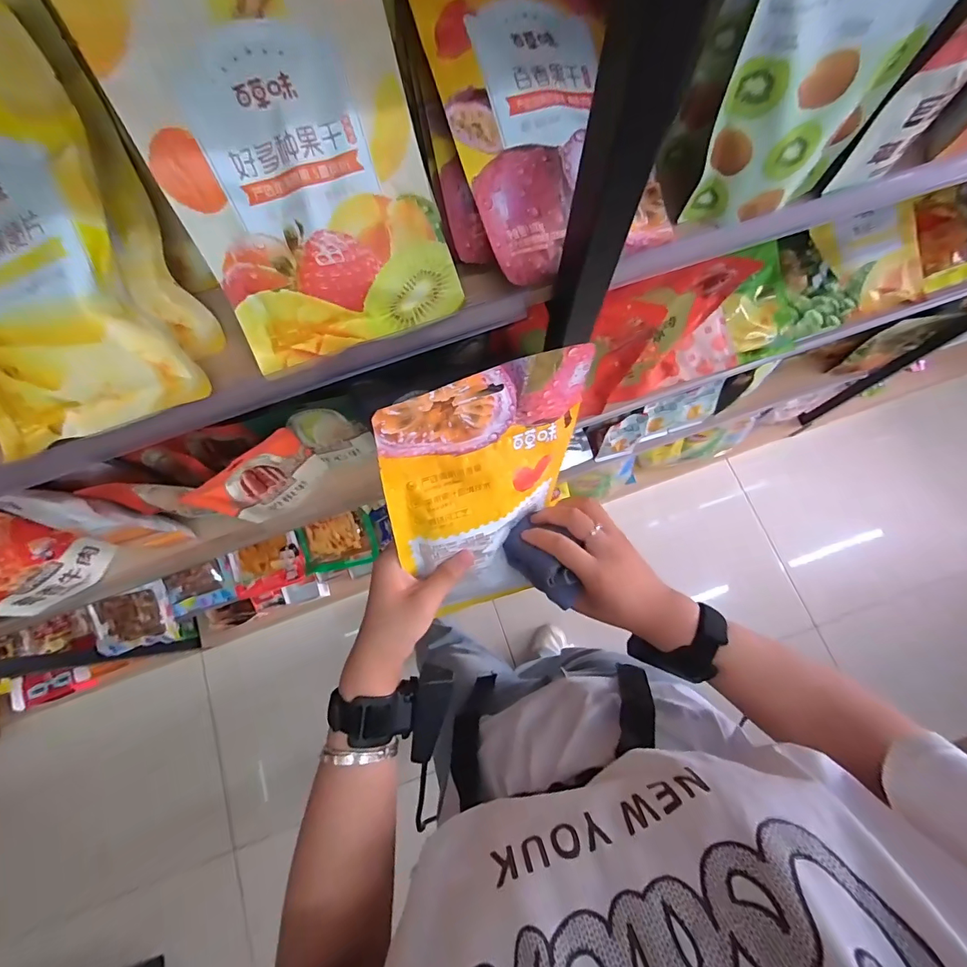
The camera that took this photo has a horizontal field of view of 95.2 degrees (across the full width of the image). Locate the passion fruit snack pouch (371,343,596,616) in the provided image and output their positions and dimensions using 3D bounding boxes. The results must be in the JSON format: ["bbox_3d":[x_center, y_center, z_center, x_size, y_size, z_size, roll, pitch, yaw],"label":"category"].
[{"bbox_3d":[0.008,0.008,0.350,0.164,0.210,0.027,-21,41,-22],"label":"passion fruit snack pouch"}]

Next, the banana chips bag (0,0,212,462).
[{"bbox_3d":[-0.313,-0.156,0.287,0.156,0.024,0.252,-18,106,1],"label":"banana chips bag"}]

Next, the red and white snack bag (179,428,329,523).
[{"bbox_3d":[-0.287,-0.003,0.579,0.136,0.140,0.027,-40,79,-9],"label":"red and white snack bag"}]

